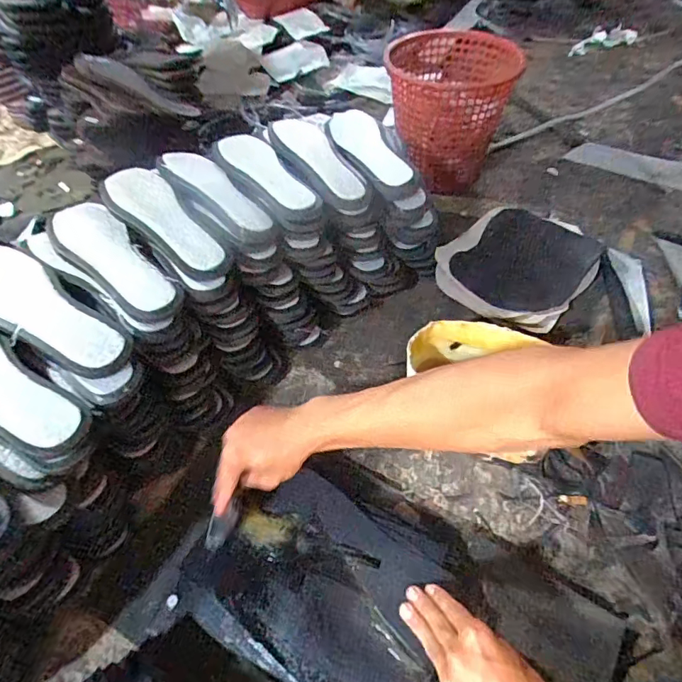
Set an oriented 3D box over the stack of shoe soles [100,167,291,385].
[{"bbox_3d":[-0.209,-0.076,0.657,0.259,0.237,0.088,34,58,25],"label":"stack of shoe soles"}]

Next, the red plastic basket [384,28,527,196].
[{"bbox_3d":[0.228,-0.492,1.001,0.260,0.238,0.271,11,51,9],"label":"red plastic basket"}]

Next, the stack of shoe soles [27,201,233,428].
[{"bbox_3d":[-0.264,-0.019,0.612,0.245,0.232,0.094,35,58,26],"label":"stack of shoe soles"}]

